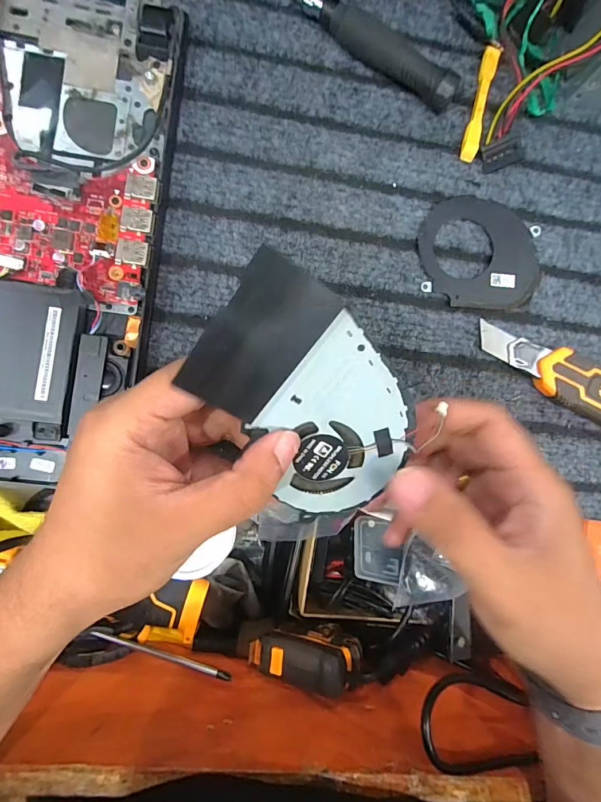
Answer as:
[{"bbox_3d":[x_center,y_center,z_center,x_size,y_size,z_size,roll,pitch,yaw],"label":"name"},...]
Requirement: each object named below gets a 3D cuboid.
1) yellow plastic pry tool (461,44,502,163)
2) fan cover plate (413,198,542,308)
[{"bbox_3d":[0.119,-0.197,0.265,0.010,0.013,0.075,14,85,-5],"label":"yellow plastic pry tool"},{"bbox_3d":[0.118,-0.098,0.263,0.081,0.005,0.072,5,86,-6],"label":"fan cover plate"}]

